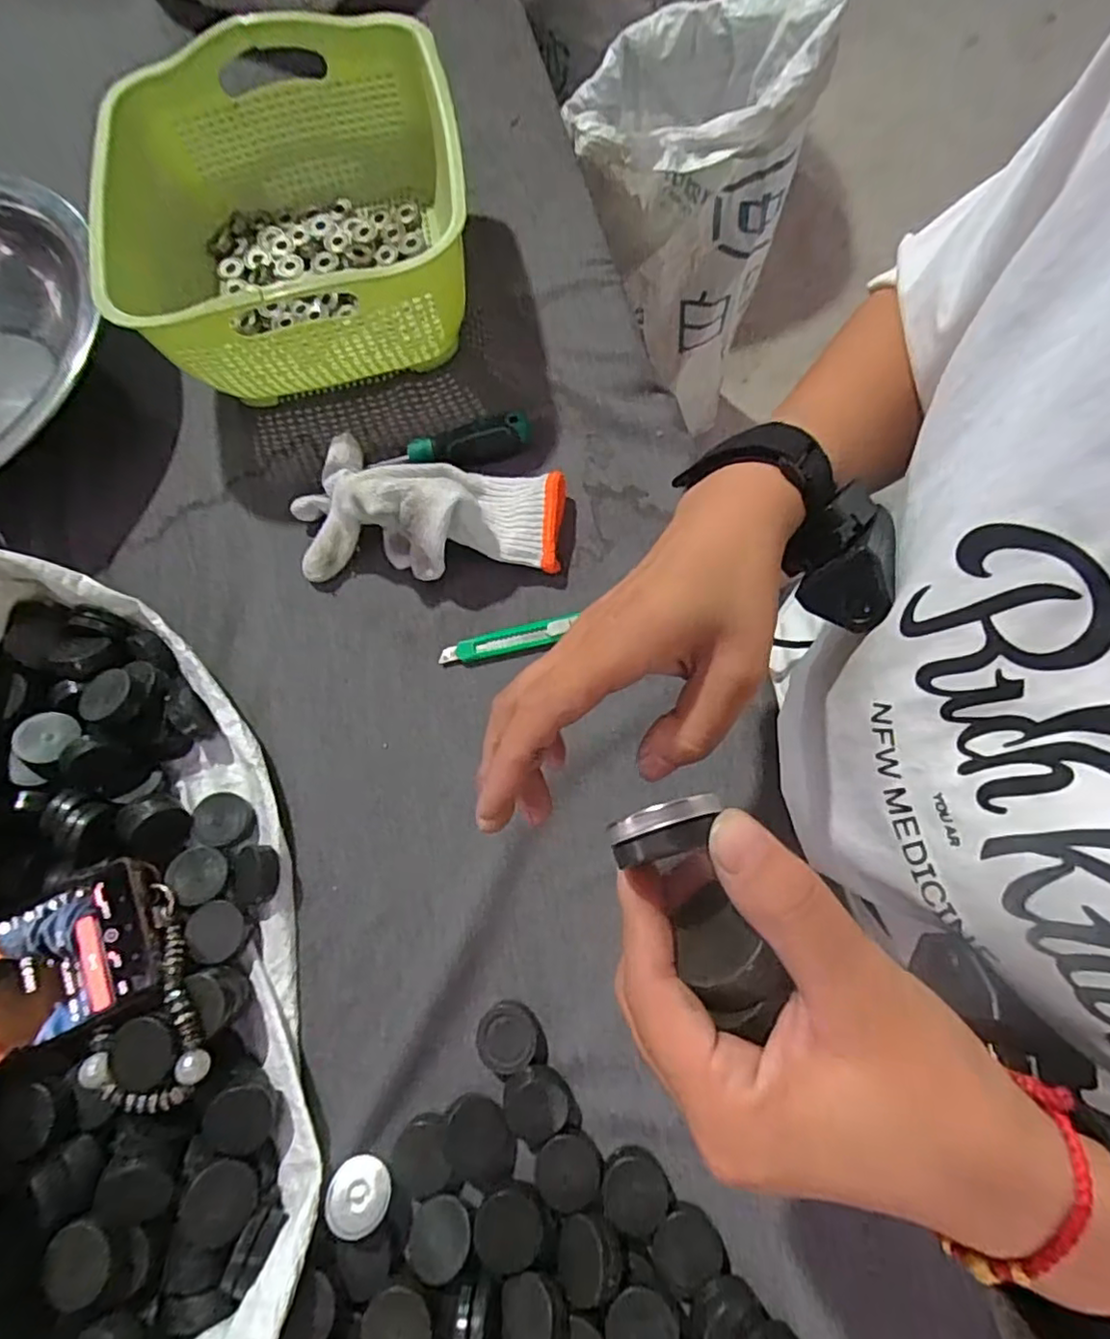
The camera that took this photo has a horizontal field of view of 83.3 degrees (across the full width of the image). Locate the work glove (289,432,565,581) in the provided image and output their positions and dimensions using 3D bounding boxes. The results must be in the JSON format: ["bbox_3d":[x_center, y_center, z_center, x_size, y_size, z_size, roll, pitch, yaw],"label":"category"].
[{"bbox_3d":[-0.088,-0.114,0.419,0.187,0.054,0.098,3,74,5],"label":"work glove"}]

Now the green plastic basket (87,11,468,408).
[{"bbox_3d":[-0.181,-0.321,0.450,0.222,0.113,0.253,-13,73,0],"label":"green plastic basket"}]

